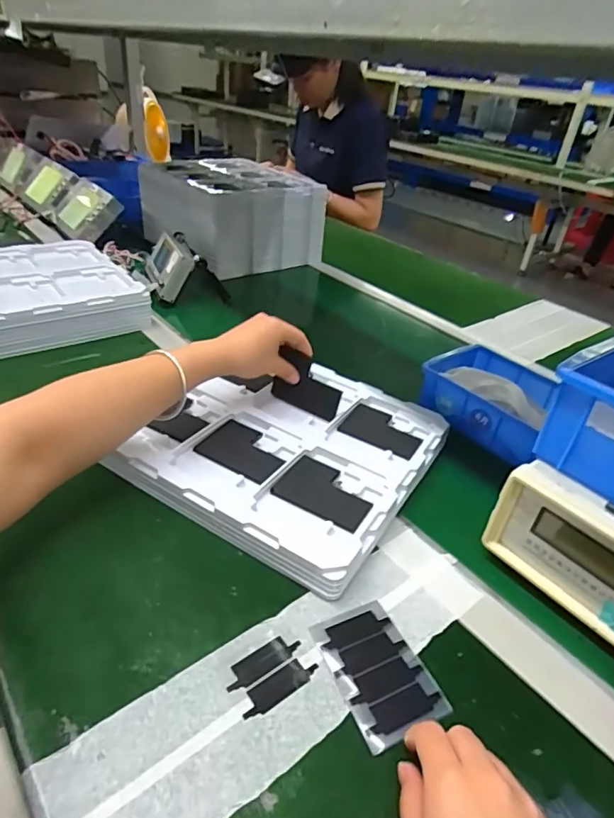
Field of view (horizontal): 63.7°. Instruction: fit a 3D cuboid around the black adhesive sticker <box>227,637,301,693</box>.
[{"bbox_3d":[-0.032,0.185,0.361,0.059,0.004,0.019,-20,41,-33],"label":"black adhesive sticker"}]

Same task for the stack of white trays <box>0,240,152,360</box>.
[{"bbox_3d":[-0.460,-0.178,0.779,0.330,0.070,0.294,-21,43,-35],"label":"stack of white trays"}]

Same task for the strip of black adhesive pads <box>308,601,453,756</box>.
[{"bbox_3d":[0.050,0.189,0.363,0.065,0.004,0.094,-11,37,-24],"label":"strip of black adhesive pads"}]

